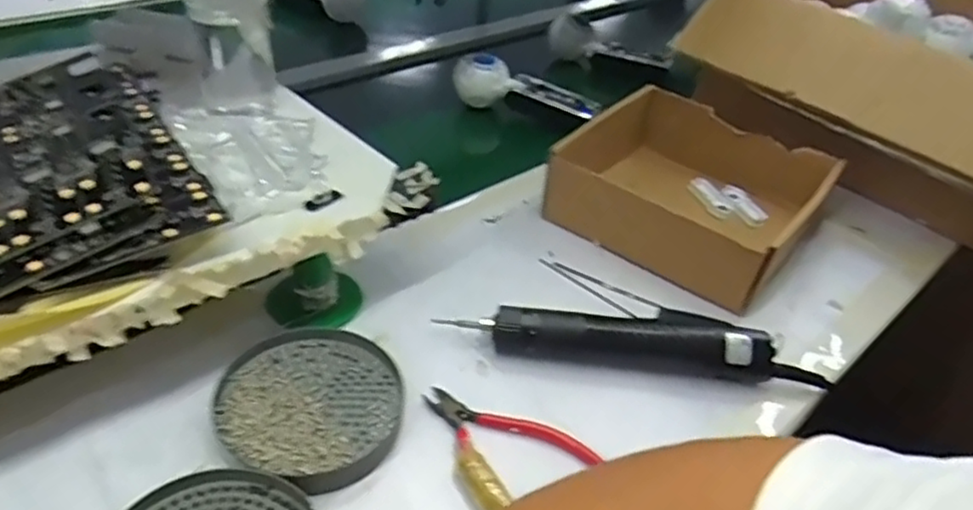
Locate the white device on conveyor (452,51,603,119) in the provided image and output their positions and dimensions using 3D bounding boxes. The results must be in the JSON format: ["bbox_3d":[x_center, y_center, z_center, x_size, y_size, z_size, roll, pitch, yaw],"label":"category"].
[{"bbox_3d":[0.047,-0.195,0.792,0.166,0.048,0.054,16,39,12],"label":"white device on conveyor"}]

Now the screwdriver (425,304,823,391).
[{"bbox_3d":[0.108,0.061,0.480,0.257,0.030,0.031,5,38,-2],"label":"screwdriver"}]

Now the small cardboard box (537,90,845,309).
[{"bbox_3d":[0.185,-0.059,0.628,0.205,0.075,0.197,30,43,27],"label":"small cardboard box"}]

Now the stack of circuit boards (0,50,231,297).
[{"bbox_3d":[-0.276,-0.066,0.443,0.139,0.041,0.243,-19,44,-30],"label":"stack of circuit boards"}]

